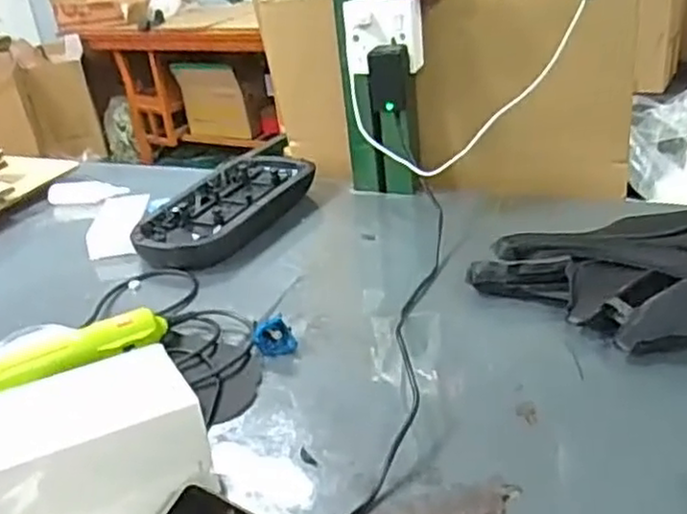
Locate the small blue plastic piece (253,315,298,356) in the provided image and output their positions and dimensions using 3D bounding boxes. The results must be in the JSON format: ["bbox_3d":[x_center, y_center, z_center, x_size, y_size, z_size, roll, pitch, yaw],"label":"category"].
[{"bbox_3d":[-0.068,0.079,0.701,0.039,0.030,0.027,-14,29,-12],"label":"small blue plastic piece"}]

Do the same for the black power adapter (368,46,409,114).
[{"bbox_3d":[0.057,-0.219,0.871,0.047,0.079,0.026,-4,28,5],"label":"black power adapter"}]

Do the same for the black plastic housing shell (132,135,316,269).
[{"bbox_3d":[-0.156,-0.071,0.993,0.149,0.043,0.306,9,32,28],"label":"black plastic housing shell"}]

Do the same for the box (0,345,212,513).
[{"bbox_3d":[-0.186,0.145,0.530,0.156,0.097,0.091,-15,29,-17],"label":"box"}]

